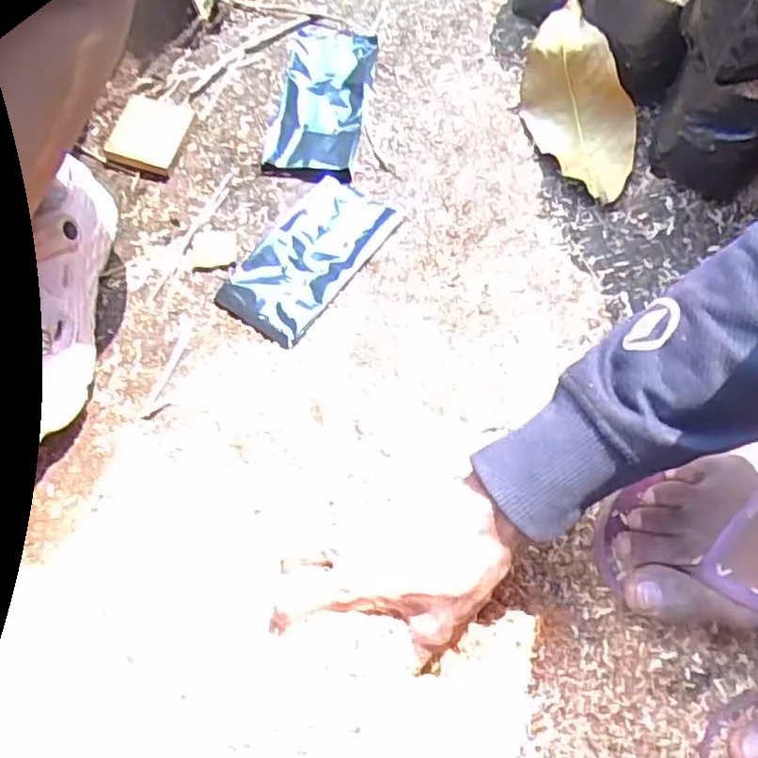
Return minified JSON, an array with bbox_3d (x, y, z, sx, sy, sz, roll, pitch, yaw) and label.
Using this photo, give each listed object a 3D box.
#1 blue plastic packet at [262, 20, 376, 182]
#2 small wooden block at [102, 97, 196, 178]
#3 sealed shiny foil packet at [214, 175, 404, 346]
[{"bbox_3d":[-0.050,-0.249,0.596,0.076,0.016,0.172,8,67,4],"label":"blue plastic packet"},{"bbox_3d":[-0.198,-0.209,0.580,0.064,0.013,0.075,13,65,5],"label":"small wooden block"},{"bbox_3d":[-0.057,-0.099,0.538,0.078,0.014,0.148,35,71,14],"label":"sealed shiny foil packet"}]

